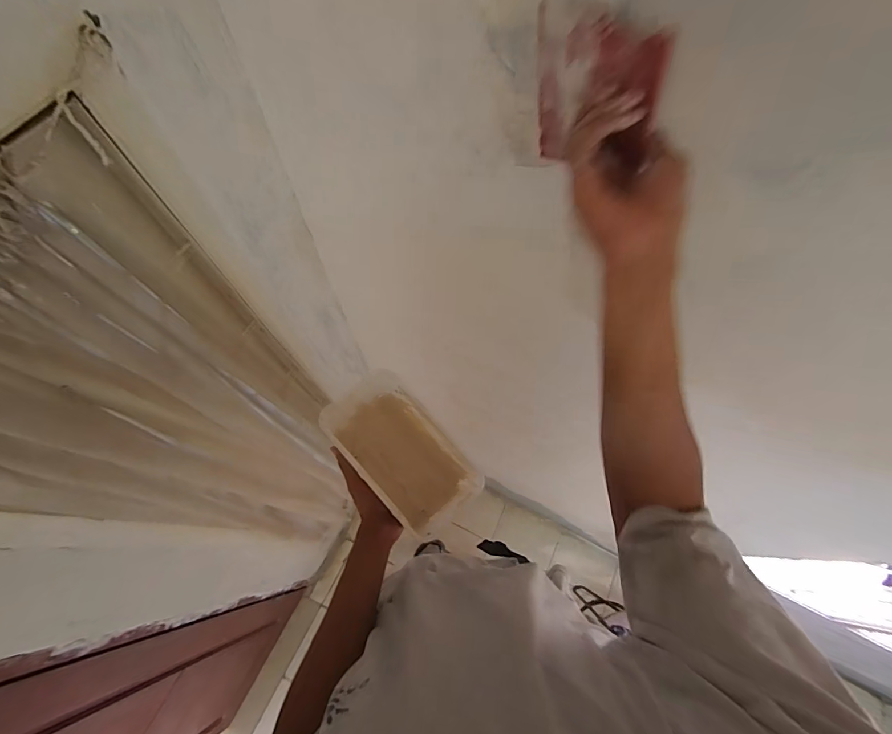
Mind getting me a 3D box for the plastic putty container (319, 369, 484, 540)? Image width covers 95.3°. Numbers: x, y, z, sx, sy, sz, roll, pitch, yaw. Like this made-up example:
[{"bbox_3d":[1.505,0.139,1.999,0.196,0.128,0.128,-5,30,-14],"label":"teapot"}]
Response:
[{"bbox_3d":[-0.068,0.128,0.618,0.130,0.069,0.236,-40,73,-16],"label":"plastic putty container"}]

